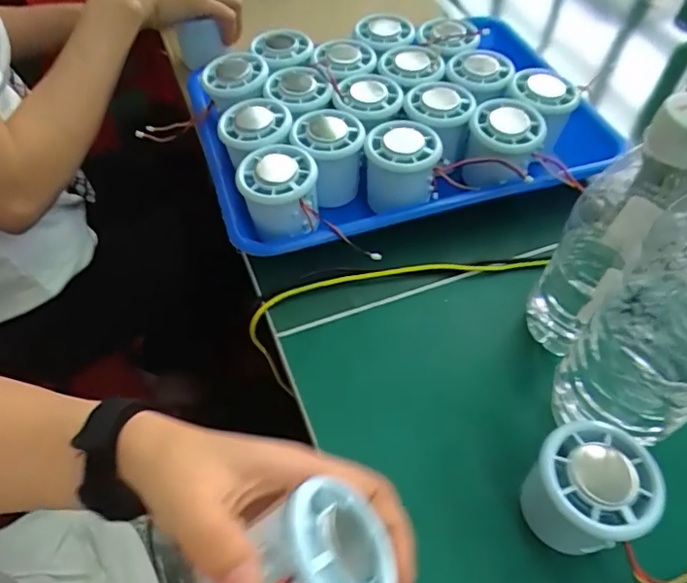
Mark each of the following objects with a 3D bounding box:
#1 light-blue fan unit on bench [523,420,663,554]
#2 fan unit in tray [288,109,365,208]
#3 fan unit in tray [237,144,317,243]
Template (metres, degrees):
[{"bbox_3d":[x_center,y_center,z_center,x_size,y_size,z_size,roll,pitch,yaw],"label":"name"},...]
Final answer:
[{"bbox_3d":[0.125,0.103,0.285,0.054,0.059,0.051,1,53,-2],"label":"light-blue fan unit on bench"},{"bbox_3d":[-0.013,-0.107,0.429,0.052,0.061,0.049,-4,53,-6],"label":"fan unit in tray"},{"bbox_3d":[-0.047,-0.069,0.399,0.054,0.054,0.053,-7,54,-8],"label":"fan unit in tray"}]

